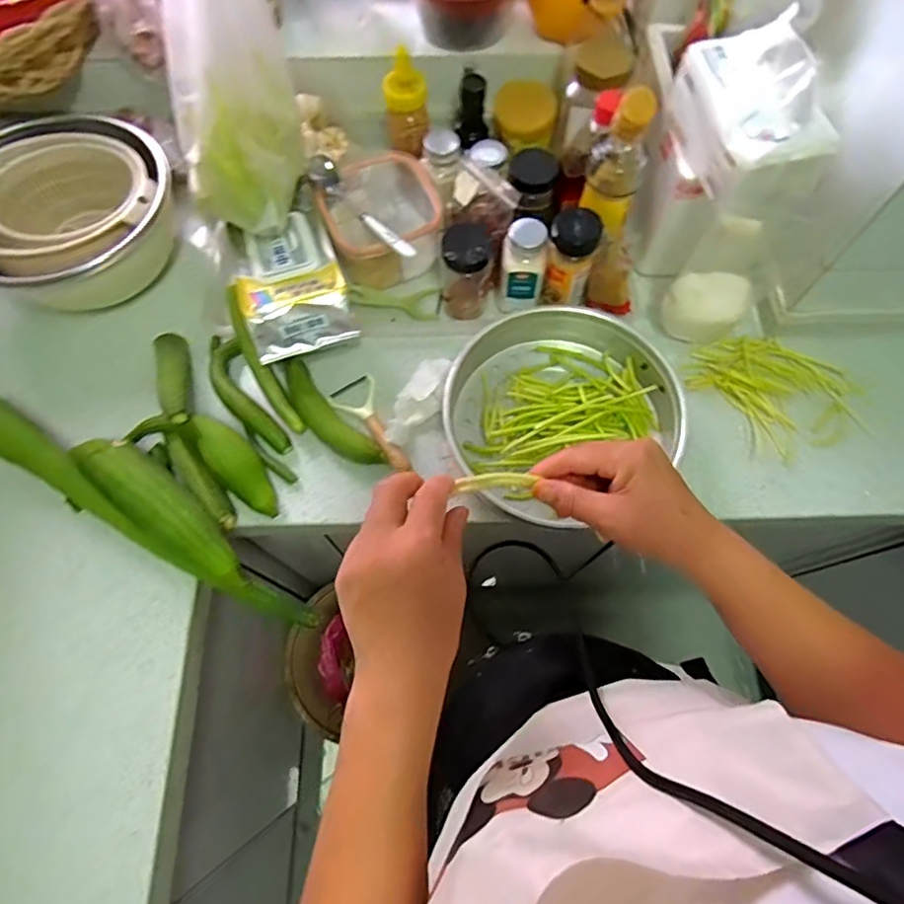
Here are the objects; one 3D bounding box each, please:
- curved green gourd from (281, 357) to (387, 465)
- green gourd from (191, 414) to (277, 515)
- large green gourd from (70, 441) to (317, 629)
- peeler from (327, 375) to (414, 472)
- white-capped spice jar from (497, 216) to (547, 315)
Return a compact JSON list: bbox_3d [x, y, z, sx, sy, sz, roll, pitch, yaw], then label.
[{"bbox_3d":[-0.145,-0.041,0.653,0.042,0.032,0.167,-39,74,-14],"label":"curved green gourd"},{"bbox_3d":[-0.237,0.014,0.623,0.049,0.043,0.137,-36,88,-13],"label":"green gourd"},{"bbox_3d":[-0.274,0.078,0.586,0.275,0.082,0.057,37,73,12],"label":"large green gourd"},{"bbox_3d":[-0.092,-0.032,0.655,0.054,0.020,0.131,-29,72,-11],"label":"peeler"},{"bbox_3d":[0.082,-0.214,0.673,0.044,0.122,0.042,0,69,-1],"label":"white-capped spice jar"}]

